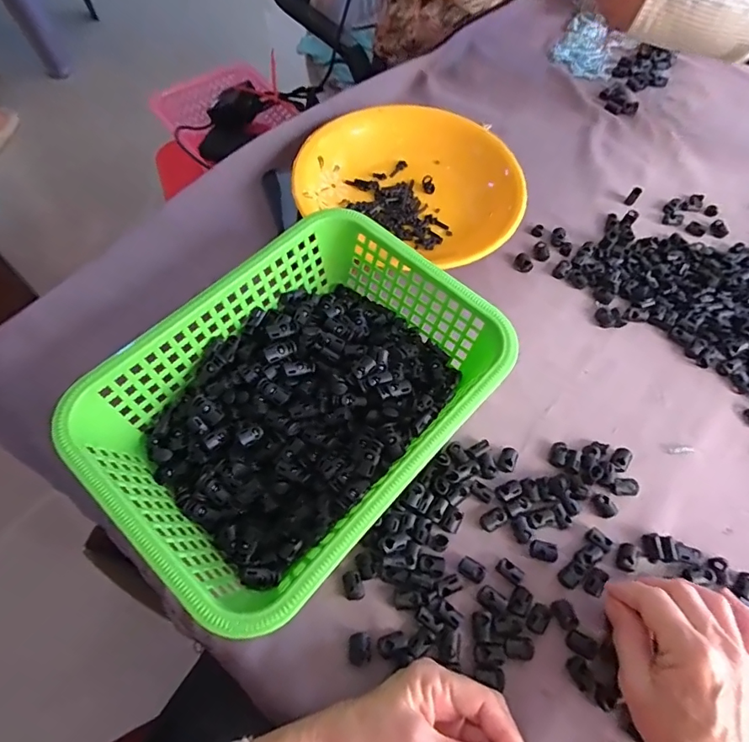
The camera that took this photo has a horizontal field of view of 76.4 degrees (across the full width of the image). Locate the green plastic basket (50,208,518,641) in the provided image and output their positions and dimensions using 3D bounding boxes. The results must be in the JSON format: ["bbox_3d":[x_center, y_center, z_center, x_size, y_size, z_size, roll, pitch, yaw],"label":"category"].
[{"bbox_3d":[-0.053,0.021,0.383,0.217,0.084,0.291,40,68,16],"label":"green plastic basket"}]

